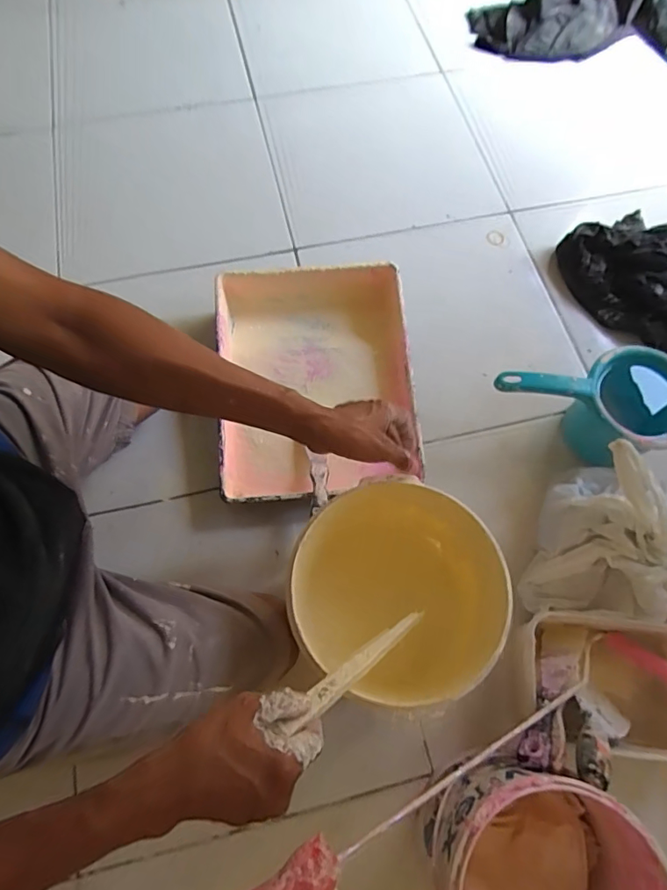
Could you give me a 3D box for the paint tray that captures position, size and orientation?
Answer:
[{"bbox_3d":[-0.025,-0.091,0.726,0.271,0.110,0.338,-4,66,-3],"label":"paint tray"}]

